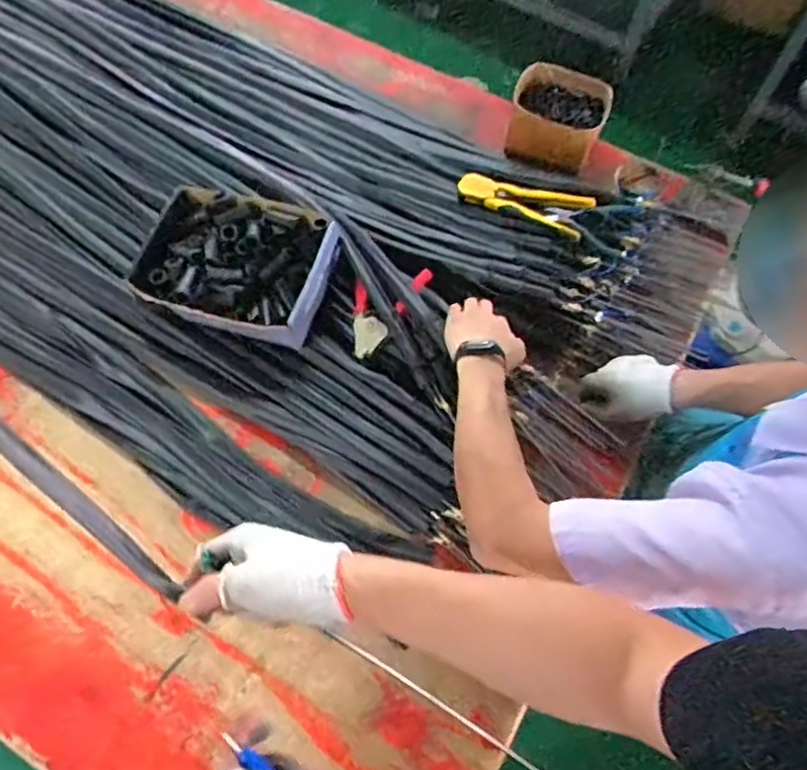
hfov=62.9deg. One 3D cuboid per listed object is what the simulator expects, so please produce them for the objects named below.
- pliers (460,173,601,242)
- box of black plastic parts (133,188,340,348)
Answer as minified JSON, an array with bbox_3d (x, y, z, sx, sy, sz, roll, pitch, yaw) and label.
[{"bbox_3d":[0.180,-0.281,0.996,0.225,0.036,0.074,24,65,24],"label":"pliers"},{"bbox_3d":[-0.239,-0.183,0.956,0.270,0.071,0.220,14,65,4],"label":"box of black plastic parts"}]

